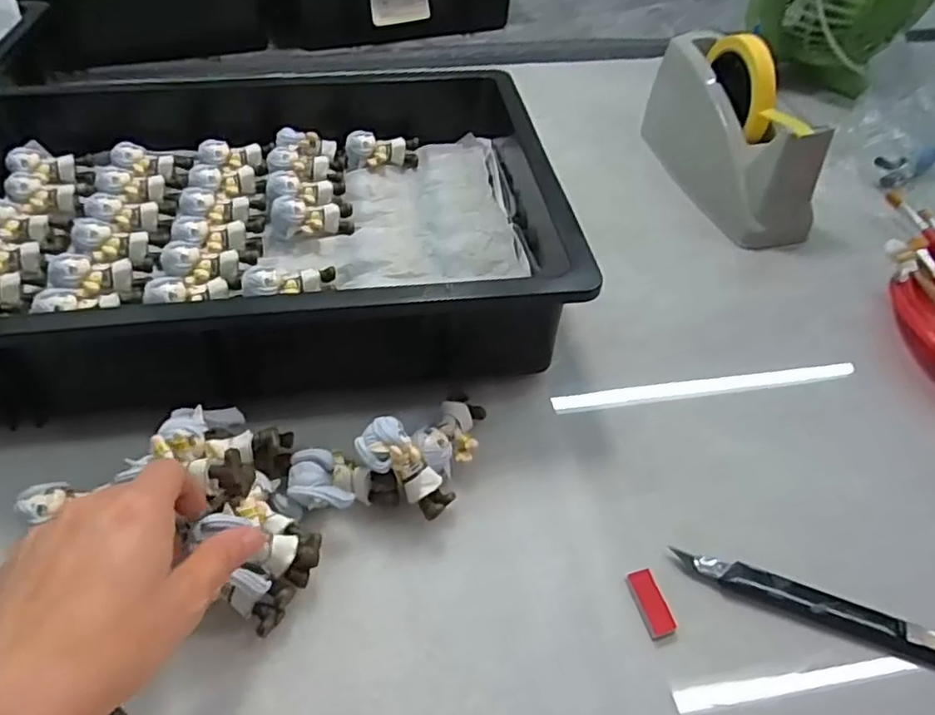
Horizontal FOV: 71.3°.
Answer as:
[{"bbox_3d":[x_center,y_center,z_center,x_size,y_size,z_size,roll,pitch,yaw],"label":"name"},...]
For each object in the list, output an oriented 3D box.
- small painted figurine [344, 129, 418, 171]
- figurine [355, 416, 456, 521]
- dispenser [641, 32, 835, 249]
[{"bbox_3d":[-0.076,-0.182,0.579,0.063,0.026,0.028,-1,49,-7],"label":"small painted figurine"},{"bbox_3d":[-0.032,0.060,0.361,0.061,0.023,0.027,49,55,-6],"label":"figurine"},{"bbox_3d":[0.243,-0.211,0.603,0.072,0.124,0.213,-8,48,-8],"label":"dispenser"}]

